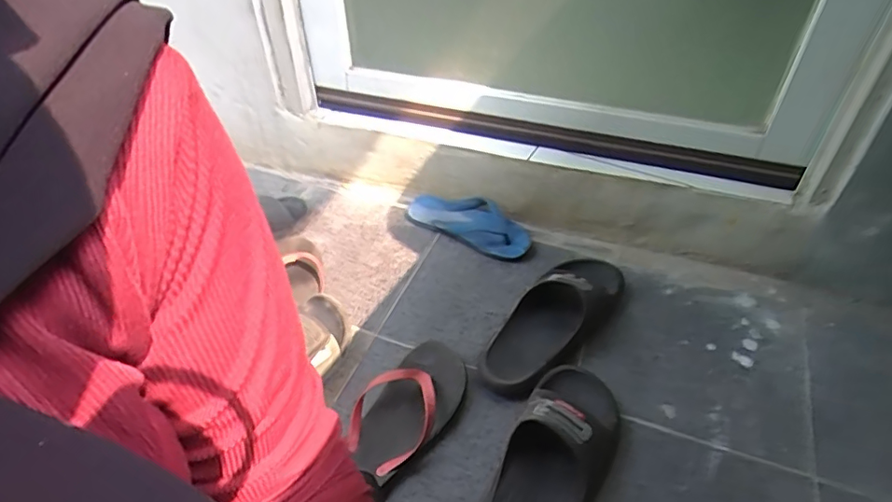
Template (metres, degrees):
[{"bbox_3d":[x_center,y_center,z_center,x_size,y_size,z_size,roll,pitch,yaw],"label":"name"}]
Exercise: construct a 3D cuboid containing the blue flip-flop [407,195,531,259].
[{"bbox_3d":[0.040,-0.053,0.994,0.242,0.038,0.088,23,48,24],"label":"blue flip-flop"}]

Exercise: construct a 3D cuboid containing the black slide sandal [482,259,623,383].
[{"bbox_3d":[0.165,0.094,0.801,0.108,0.069,0.284,28,50,28],"label":"black slide sandal"}]

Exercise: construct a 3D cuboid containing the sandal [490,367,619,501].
[{"bbox_3d":[0.127,0.246,0.634,0.110,0.074,0.268,19,47,20],"label":"sandal"}]

